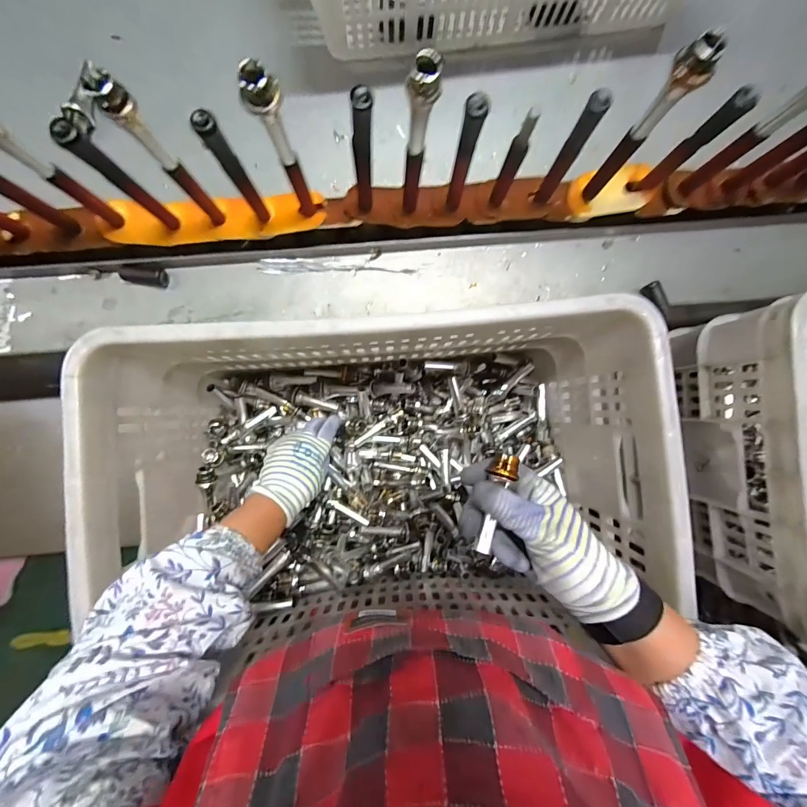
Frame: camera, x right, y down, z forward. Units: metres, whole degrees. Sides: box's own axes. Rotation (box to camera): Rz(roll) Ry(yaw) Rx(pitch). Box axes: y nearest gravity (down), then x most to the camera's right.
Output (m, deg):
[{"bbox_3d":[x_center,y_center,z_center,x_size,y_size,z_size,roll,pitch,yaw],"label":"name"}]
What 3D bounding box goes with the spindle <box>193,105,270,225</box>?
[{"bbox_3d":[-0.146,-0.202,0.332,0.017,0.138,0.014,-36,90,-2],"label":"spindle"}]

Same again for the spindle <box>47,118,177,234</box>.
[{"bbox_3d":[-0.247,-0.195,0.334,0.020,0.141,0.017,38,88,-1],"label":"spindle"}]

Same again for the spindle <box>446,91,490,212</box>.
[{"bbox_3d":[0.055,-0.222,0.345,0.016,0.138,0.014,9,89,-2],"label":"spindle"}]

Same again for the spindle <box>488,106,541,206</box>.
[{"bbox_3d":[0.103,-0.226,0.360,0.014,0.129,0.012,24,89,-1],"label":"spindle"}]

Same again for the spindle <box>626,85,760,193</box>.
[{"bbox_3d":[0.266,-0.241,0.355,0.016,0.141,0.022,-41,91,-2],"label":"spindle"}]

